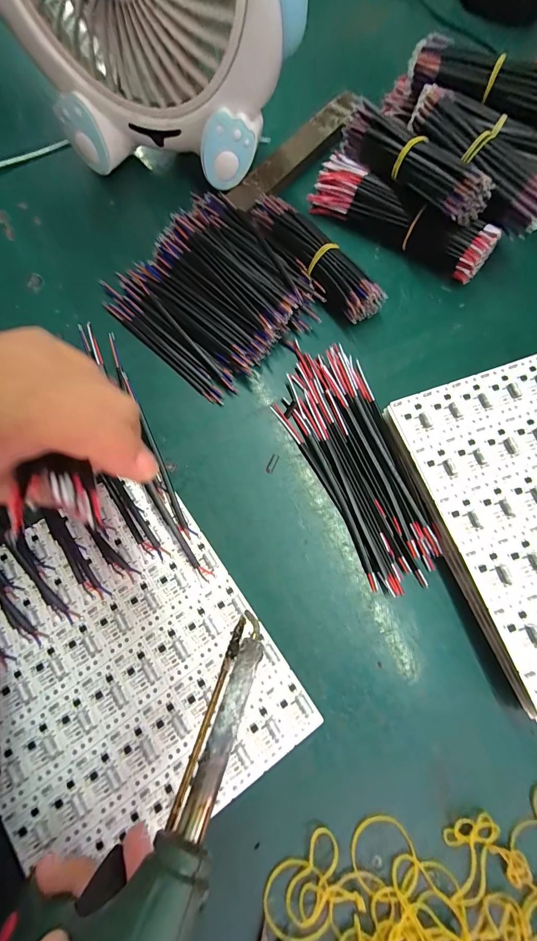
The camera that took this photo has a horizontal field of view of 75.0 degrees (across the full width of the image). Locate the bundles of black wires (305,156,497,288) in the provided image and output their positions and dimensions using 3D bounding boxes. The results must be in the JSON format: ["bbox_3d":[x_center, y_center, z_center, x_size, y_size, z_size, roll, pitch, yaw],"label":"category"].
[{"bbox_3d":[0.126,-0.243,0.340,0.176,0.041,0.035,33,77,8],"label":"bundles of black wires"}]

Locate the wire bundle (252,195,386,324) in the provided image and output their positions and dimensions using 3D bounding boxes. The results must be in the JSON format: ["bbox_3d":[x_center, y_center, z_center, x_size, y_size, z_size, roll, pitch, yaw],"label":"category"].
[{"bbox_3d":[0.044,-0.196,0.323,0.037,0.034,0.146,-40,79,-10],"label":"wire bundle"}]

